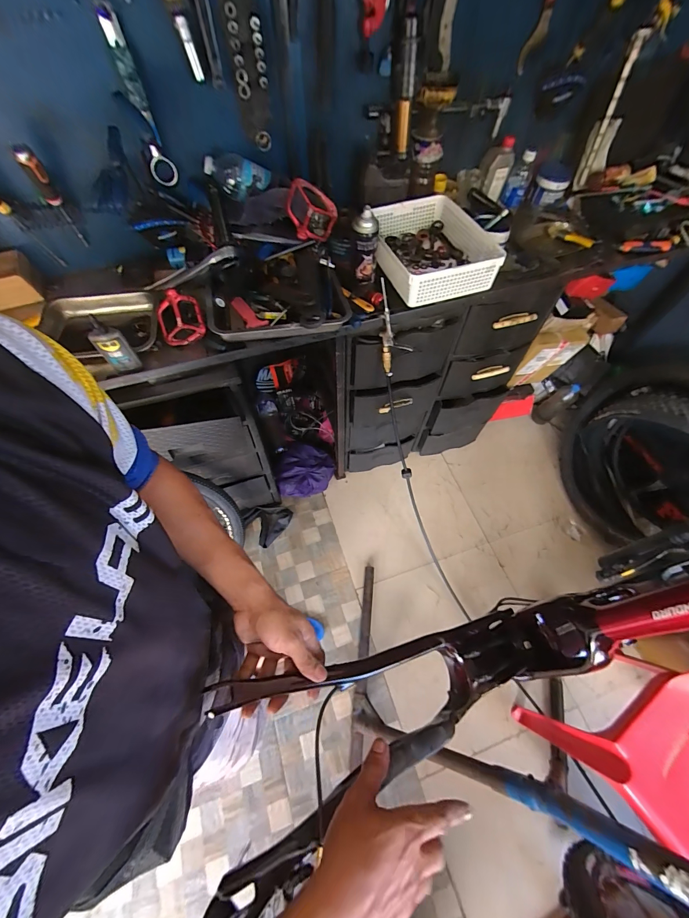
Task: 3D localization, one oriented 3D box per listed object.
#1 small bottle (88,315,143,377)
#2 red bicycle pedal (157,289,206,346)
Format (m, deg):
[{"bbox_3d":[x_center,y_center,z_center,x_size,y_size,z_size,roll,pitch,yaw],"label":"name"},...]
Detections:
[{"bbox_3d":[-0.469,-0.226,0.689,0.053,0.116,0.033,-38,68,-19],"label":"small bottle"},{"bbox_3d":[-0.369,-0.318,0.761,0.109,0.110,0.014,-15,17,16],"label":"red bicycle pedal"}]

